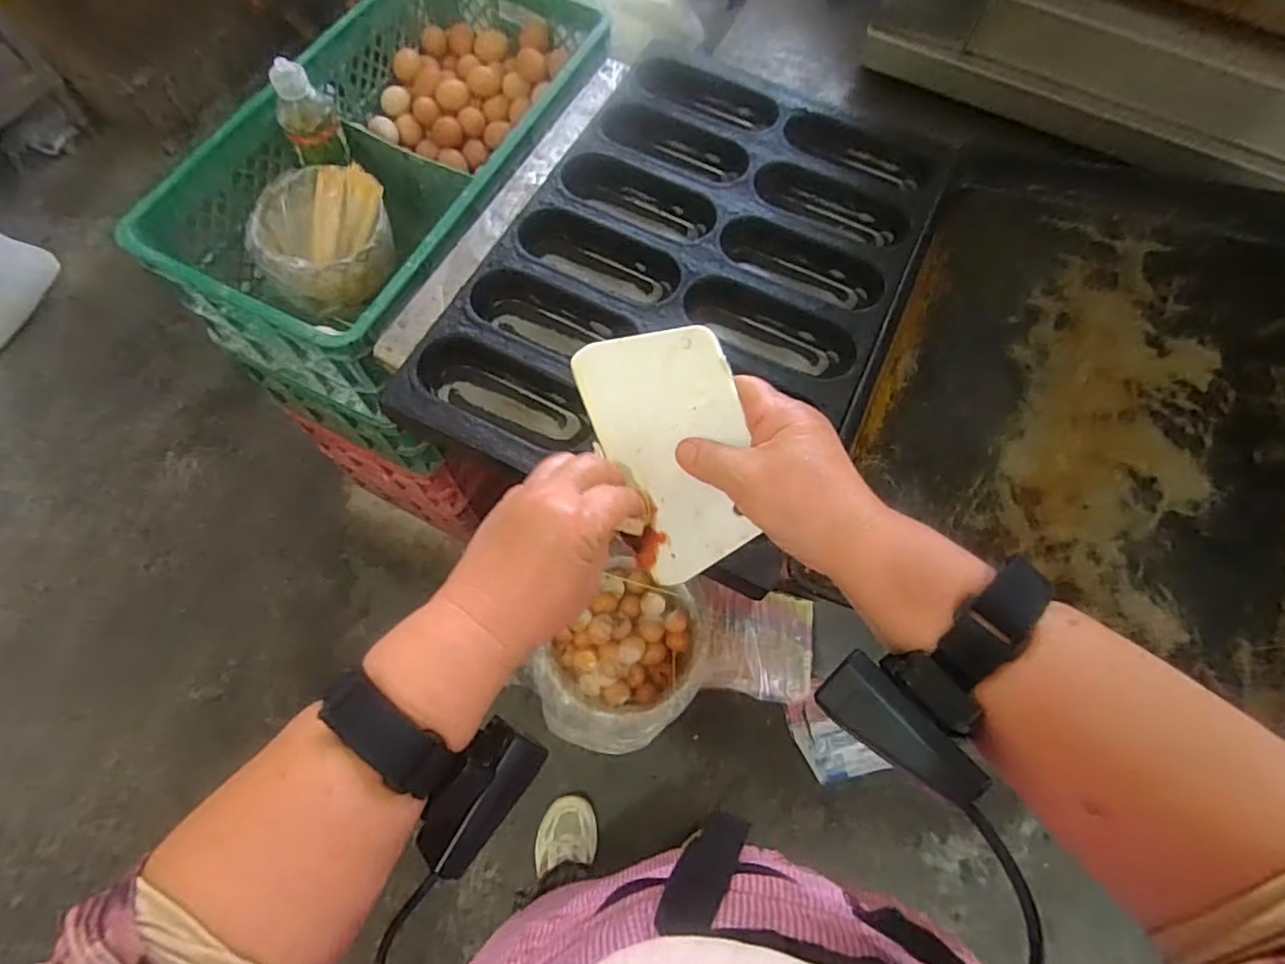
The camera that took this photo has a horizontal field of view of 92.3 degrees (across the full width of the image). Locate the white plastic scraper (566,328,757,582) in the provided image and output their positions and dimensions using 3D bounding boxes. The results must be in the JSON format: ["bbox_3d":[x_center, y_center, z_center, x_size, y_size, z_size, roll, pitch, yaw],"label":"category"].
[{"bbox_3d":[0.018,-0.017,0.358,0.095,0.005,0.144,-15,94,35],"label":"white plastic scraper"}]

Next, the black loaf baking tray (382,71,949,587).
[{"bbox_3d":[0.045,-0.233,0.674,0.441,0.049,0.587,25,69,7],"label":"black loaf baking tray"}]

